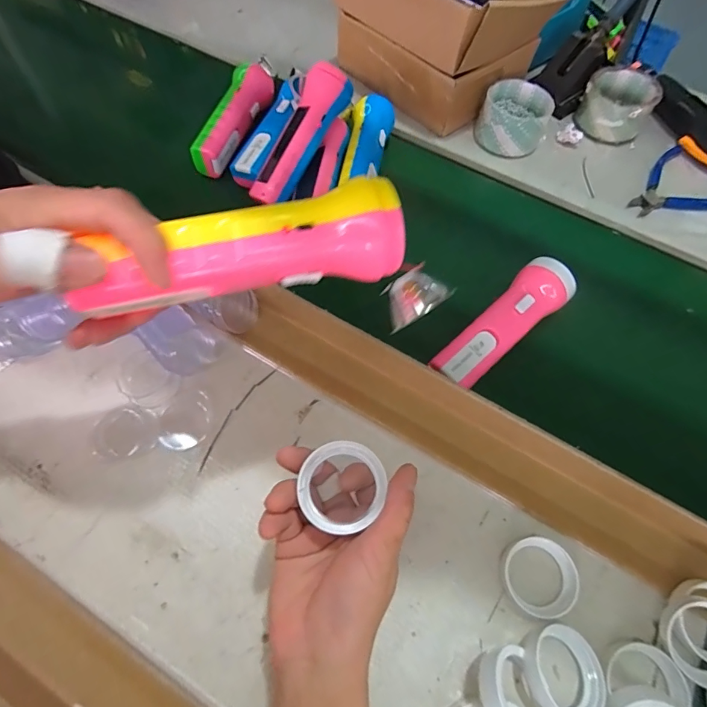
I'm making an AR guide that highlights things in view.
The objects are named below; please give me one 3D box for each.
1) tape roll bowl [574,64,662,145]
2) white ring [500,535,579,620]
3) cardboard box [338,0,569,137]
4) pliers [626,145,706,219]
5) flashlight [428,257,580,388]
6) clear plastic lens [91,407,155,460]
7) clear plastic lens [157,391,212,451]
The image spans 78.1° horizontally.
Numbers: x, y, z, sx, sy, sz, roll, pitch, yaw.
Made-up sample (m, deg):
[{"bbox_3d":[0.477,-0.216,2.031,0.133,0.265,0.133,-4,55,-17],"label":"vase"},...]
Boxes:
[{"bbox_3d":[0.349,-0.331,0.579,0.086,0.047,0.092,3,63,-6],"label":"tape roll bowl"},{"bbox_3d":[0.141,0.168,0.328,0.051,0.014,0.053,3,63,-6],"label":"white ring"},{"bbox_3d":[0.117,-0.435,0.565,0.211,0.144,0.230,-39,72,-16],"label":"cardboard box"},{"bbox_3d":[0.398,-0.198,0.531,0.138,0.009,0.102,-33,72,-21],"label":"pliers"},{"bbox_3d":[0.145,-0.025,0.415,0.052,0.042,0.168,42,72,16],"label":"flashlight"},{"bbox_3d":[-0.195,0.067,0.372,0.051,0.004,0.044,-2,64,-9],"label":"clear plastic lens"},{"bbox_3d":[-0.146,0.057,0.376,0.042,0.007,0.050,23,63,4],"label":"clear plastic lens"}]

